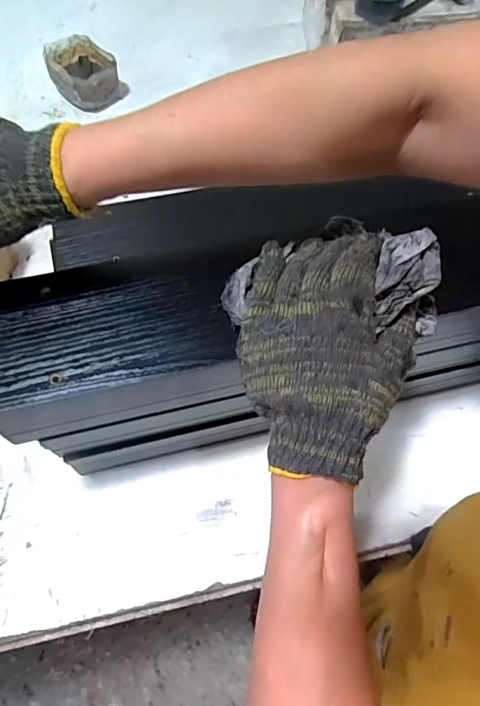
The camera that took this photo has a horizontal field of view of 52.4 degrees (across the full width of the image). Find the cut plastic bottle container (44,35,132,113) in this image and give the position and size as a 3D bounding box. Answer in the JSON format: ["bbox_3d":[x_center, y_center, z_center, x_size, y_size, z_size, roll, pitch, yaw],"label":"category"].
[{"bbox_3d":[-0.222,-0.405,0.708,0.104,0.056,0.112,-15,66,-9],"label":"cut plastic bottle container"}]

